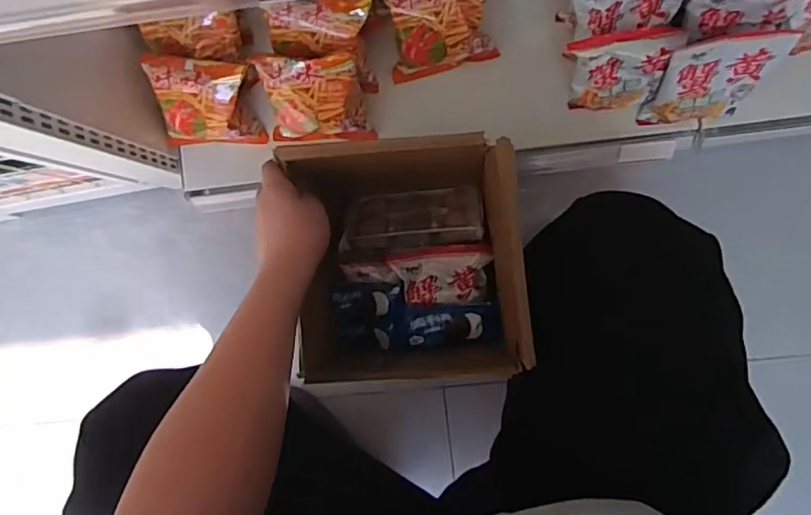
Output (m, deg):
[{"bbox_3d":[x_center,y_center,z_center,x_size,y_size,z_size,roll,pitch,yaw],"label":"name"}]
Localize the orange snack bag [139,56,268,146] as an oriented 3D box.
[{"bbox_3d":[-0.263,-0.198,0.732,0.145,0.137,0.045,9,52,1],"label":"orange snack bag"}]

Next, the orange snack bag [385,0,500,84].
[{"bbox_3d":[0.041,-0.288,0.702,0.141,0.136,0.057,-6,47,7],"label":"orange snack bag"}]

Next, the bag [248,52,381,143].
[{"bbox_3d":[-0.114,-0.202,0.713,0.135,0.130,0.046,5,56,7],"label":"bag"}]

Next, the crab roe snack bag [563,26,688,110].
[{"bbox_3d":[0.258,-0.222,0.667,0.116,0.119,0.035,-1,65,12],"label":"crab roe snack bag"}]

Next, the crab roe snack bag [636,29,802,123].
[{"bbox_3d":[0.360,-0.208,0.652,0.132,0.131,0.042,-7,53,5],"label":"crab roe snack bag"}]

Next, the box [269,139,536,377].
[{"bbox_3d":[0.001,0.005,0.668,0.243,0.254,0.272,-6,90,5],"label":"box"}]

